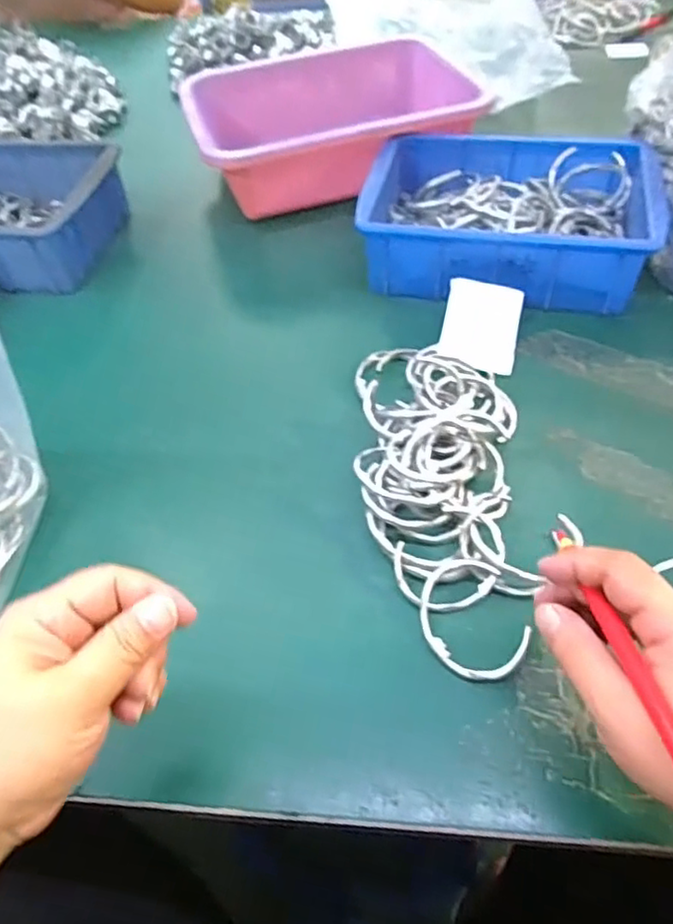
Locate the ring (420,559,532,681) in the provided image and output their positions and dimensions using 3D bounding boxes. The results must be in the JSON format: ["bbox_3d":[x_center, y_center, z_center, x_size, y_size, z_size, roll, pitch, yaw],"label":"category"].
[{"bbox_3d":[0.076,0.088,0.349,0.053,0.014,0.068,-18,52,-11],"label":"ring"}]

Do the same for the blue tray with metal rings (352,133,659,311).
[{"bbox_3d":[0.153,-0.225,0.562,0.246,0.067,0.176,11,53,12],"label":"blue tray with metal rings"}]

